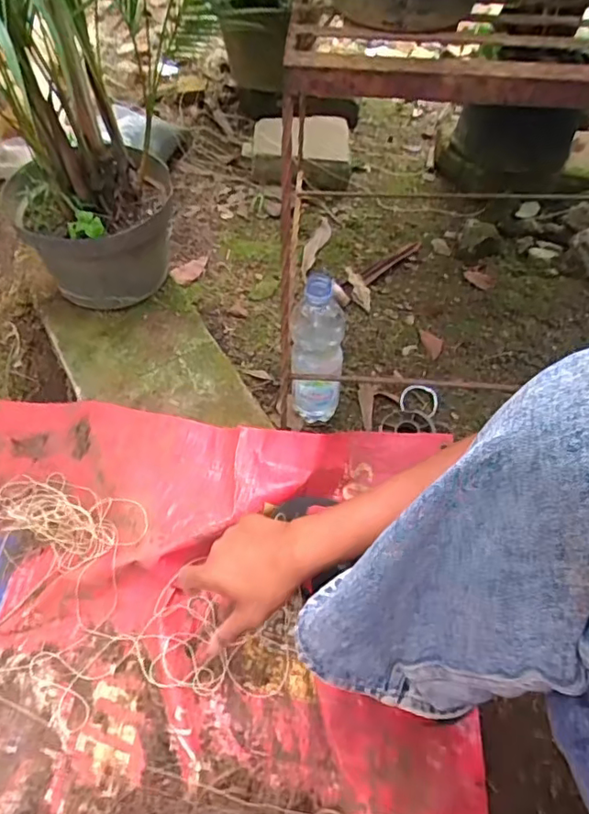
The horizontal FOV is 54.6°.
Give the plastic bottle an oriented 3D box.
[{"bbox_3d":[0.030,-0.062,0.747,0.068,0.234,0.059,-1,52,-3],"label":"plastic bottle"}]

